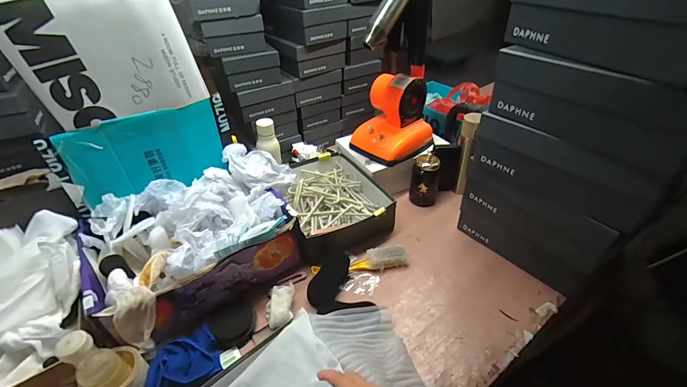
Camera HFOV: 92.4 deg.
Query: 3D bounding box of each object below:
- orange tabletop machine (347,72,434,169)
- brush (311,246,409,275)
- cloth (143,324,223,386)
[{"bbox_3d":[0.143,-0.228,0.961,0.198,0.199,0.169,-28,45,-29],"label":"orange tabletop machine"},{"bbox_3d":[0.042,0.166,0.773,0.227,0.036,0.051,-11,39,-12],"label":"brush"},{"bbox_3d":[-0.294,0.316,0.586,0.149,0.048,0.103,-32,47,-33],"label":"cloth"}]

